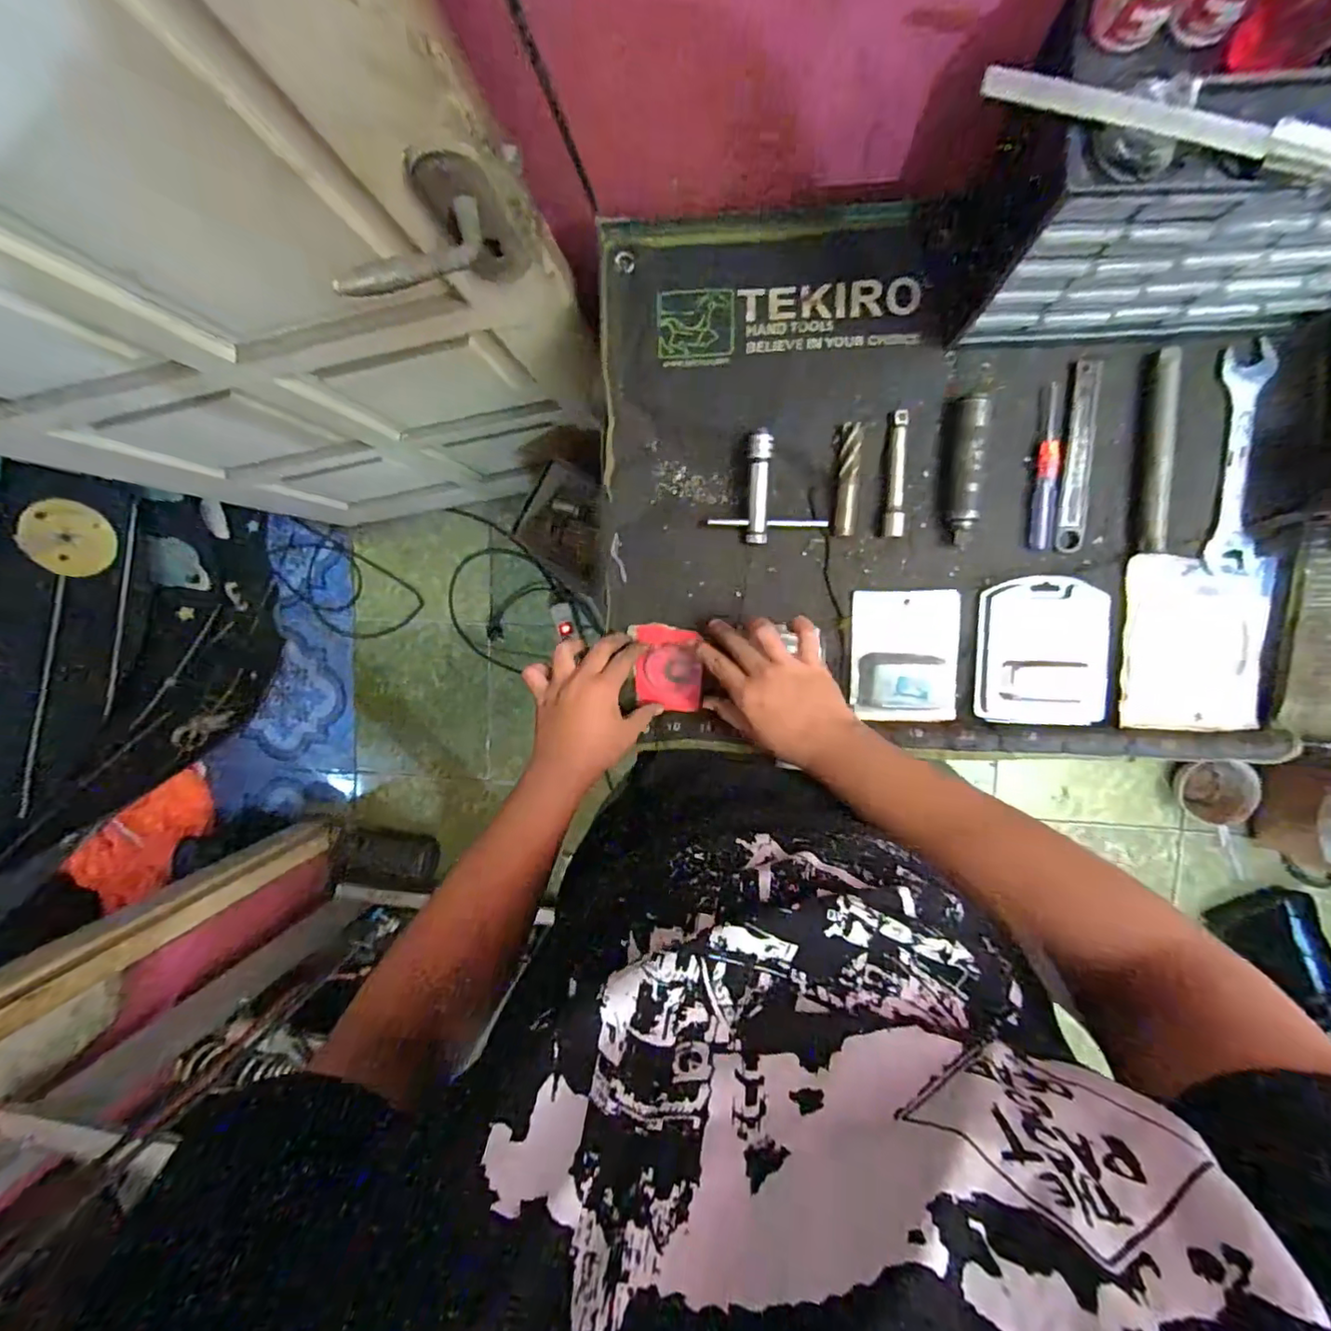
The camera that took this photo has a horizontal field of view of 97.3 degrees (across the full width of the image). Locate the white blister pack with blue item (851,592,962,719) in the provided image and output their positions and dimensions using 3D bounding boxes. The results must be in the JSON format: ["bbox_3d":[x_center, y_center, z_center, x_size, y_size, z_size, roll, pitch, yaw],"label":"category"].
[{"bbox_3d":[0.241,-0.010,0.586,0.103,0.025,0.129,1,96,7],"label":"white blister pack with blue item"}]

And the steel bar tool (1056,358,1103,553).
[{"bbox_3d":[0.390,-0.195,0.553,0.026,0.011,0.172,1,96,7],"label":"steel bar tool"}]

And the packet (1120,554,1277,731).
[{"bbox_3d":[0.501,-0.020,0.557,0.125,0.013,0.161,3,96,7],"label":"packet"}]

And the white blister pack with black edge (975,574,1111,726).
[{"bbox_3d":[0.366,-0.014,0.566,0.116,0.023,0.139,3,96,7],"label":"white blister pack with black edge"}]

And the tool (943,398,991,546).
[{"bbox_3d":[0.285,-0.186,0.556,0.029,0.033,0.132,1,96,7],"label":"tool"}]

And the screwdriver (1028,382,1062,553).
[{"bbox_3d":[0.358,-0.184,0.549,0.019,0.010,0.148,4,96,6],"label":"screwdriver"}]

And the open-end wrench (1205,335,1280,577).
[{"bbox_3d":[0.532,-0.189,0.540,0.041,0.013,0.203,2,96,7],"label":"open-end wrench"}]

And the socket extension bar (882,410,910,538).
[{"bbox_3d":[0.225,-0.185,0.568,0.017,0.012,0.116,3,96,7],"label":"socket extension bar"}]

